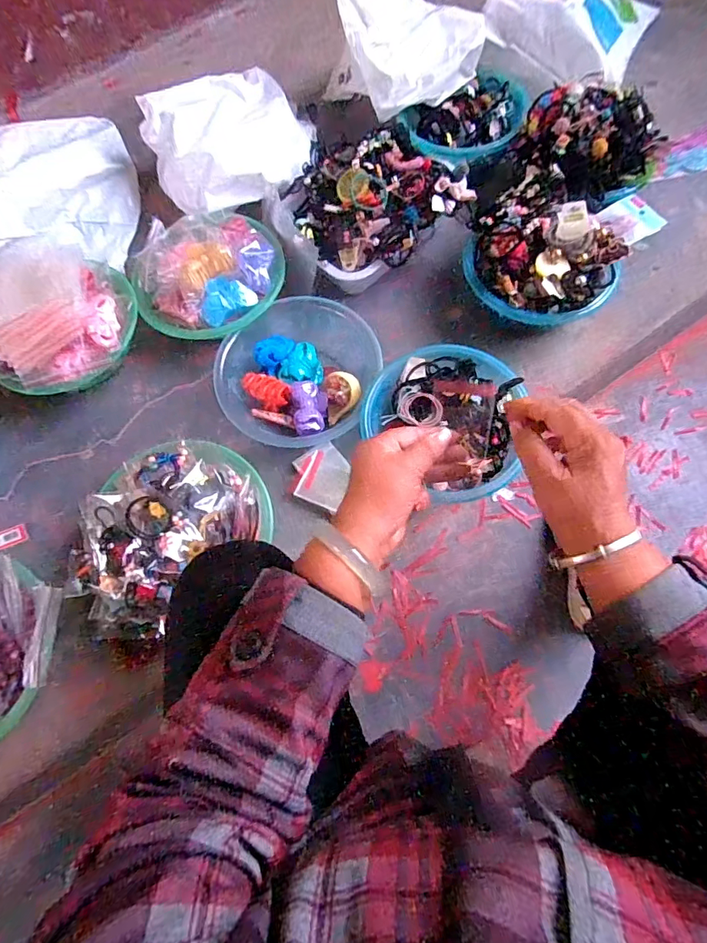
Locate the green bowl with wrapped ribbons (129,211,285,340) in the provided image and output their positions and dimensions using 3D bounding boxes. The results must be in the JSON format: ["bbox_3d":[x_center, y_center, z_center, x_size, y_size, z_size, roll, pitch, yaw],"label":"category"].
[{"bbox_3d":[-0.233,-0.317,0.725,0.219,0.075,0.228,-1,71,4],"label":"green bowl with wrapped ribbons"}]

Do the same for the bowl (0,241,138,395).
[{"bbox_3d":[-0.452,-0.251,0.696,0.223,0.091,0.259,-17,71,-2],"label":"bowl"}]

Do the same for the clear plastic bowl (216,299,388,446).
[{"bbox_3d":[-0.080,-0.144,0.697,0.237,0.059,0.214,-38,73,-9],"label":"clear plastic bowl"}]

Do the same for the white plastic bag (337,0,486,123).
[{"bbox_3d":[0.099,-0.748,0.785,0.214,0.125,0.199,-34,72,-8],"label":"white plastic bag"}]

